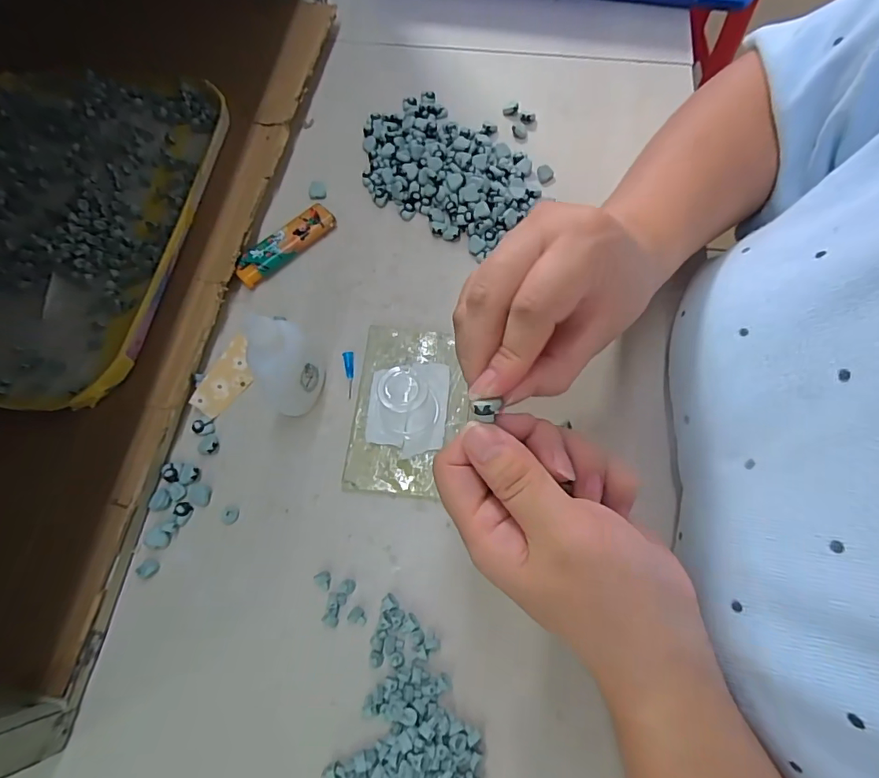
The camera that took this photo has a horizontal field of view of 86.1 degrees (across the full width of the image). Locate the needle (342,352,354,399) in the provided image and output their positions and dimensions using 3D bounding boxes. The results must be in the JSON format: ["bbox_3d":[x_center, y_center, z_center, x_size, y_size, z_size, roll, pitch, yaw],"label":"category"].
[{"bbox_3d":[-0.057,-0.010,0.299,0.006,0.004,0.030,-7,71,-2],"label":"needle"}]

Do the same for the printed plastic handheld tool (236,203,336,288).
[{"bbox_3d":[-0.109,-0.102,0.332,0.076,0.010,0.022,-38,74,-14],"label":"printed plastic handheld tool"}]

